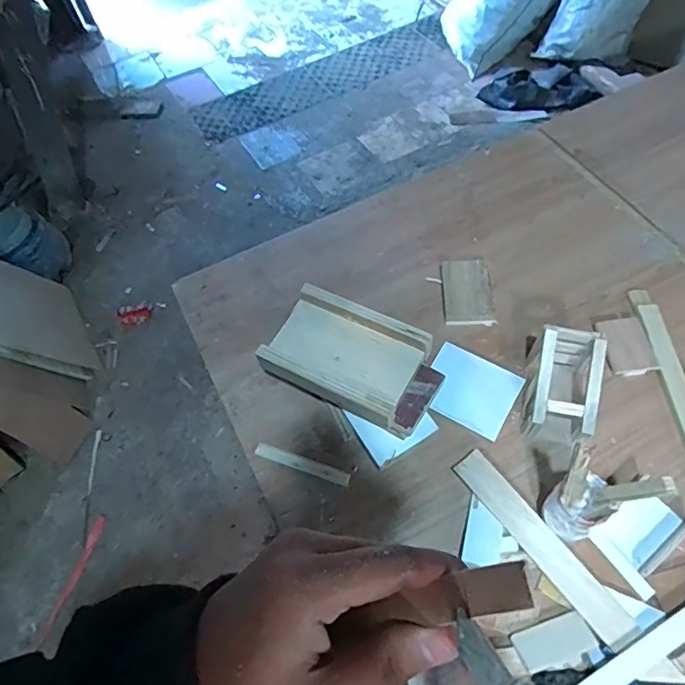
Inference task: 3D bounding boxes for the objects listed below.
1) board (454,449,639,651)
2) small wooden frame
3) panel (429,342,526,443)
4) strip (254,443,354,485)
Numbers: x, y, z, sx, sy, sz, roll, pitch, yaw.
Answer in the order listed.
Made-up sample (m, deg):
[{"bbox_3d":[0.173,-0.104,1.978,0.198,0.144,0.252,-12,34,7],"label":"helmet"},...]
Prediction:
[{"bbox_3d":[0.243,0.244,0.646,0.041,0.013,0.261,-34,62,-15],"label":"board"},{"bbox_3d":[0.300,0.059,0.717,0.085,0.110,0.126,9,60,10],"label":"small wooden frame"},{"bbox_3d":[0.185,0.068,0.767,0.126,0.009,0.112,27,64,19],"label":"panel"},{"bbox_3d":[-0.057,0.171,0.740,0.138,0.010,0.022,17,61,15],"label":"strip"}]

